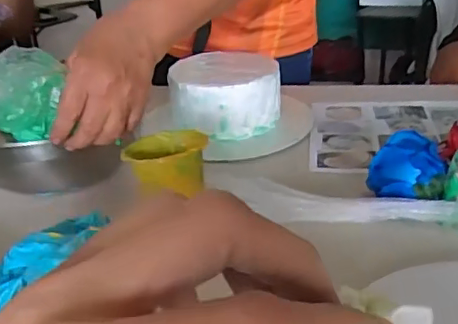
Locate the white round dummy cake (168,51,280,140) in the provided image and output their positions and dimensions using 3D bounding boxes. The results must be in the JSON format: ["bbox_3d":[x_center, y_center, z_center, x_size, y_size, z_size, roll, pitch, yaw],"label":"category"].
[{"bbox_3d":[-0.004,-0.092,0.779,0.147,0.085,0.125,-1,24,5],"label":"white round dummy cake"}]

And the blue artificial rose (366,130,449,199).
[{"bbox_3d":[0.184,0.004,0.579,0.076,0.048,0.059,7,26,21],"label":"blue artificial rose"}]

